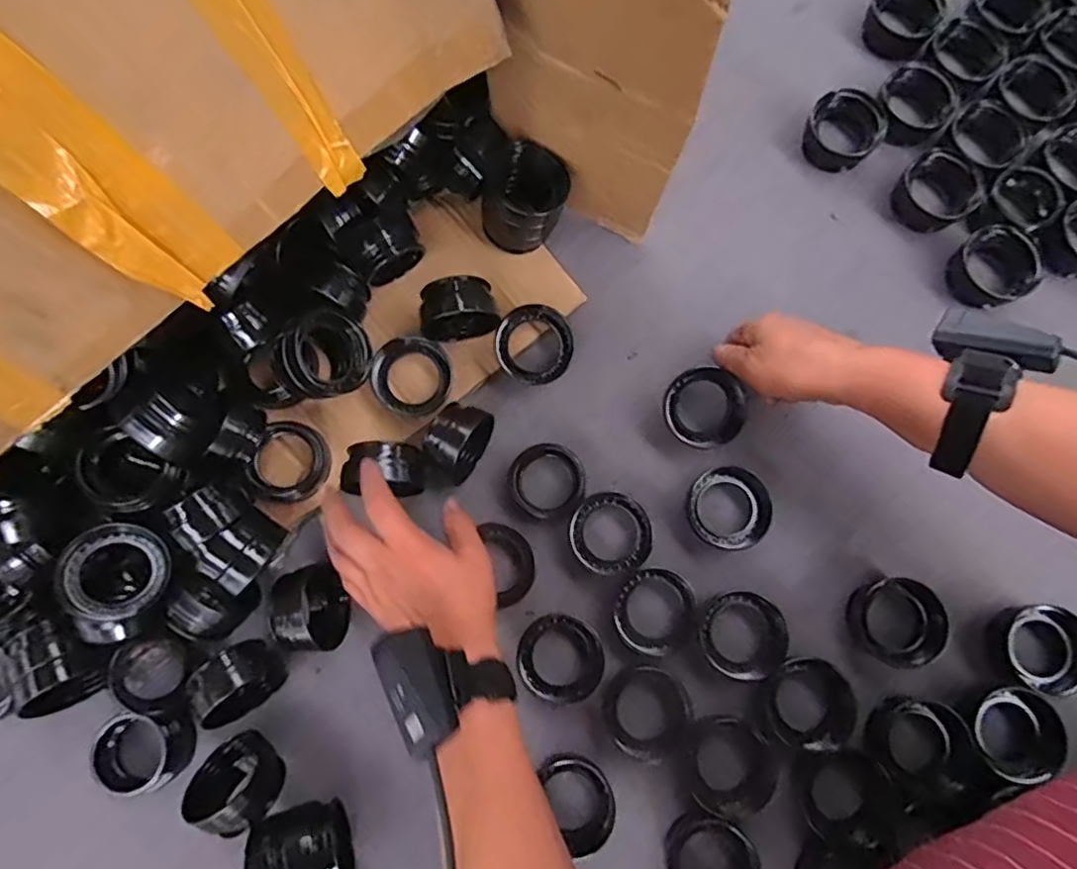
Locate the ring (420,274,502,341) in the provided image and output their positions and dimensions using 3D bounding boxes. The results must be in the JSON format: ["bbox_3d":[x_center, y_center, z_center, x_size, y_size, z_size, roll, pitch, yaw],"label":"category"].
[{"bbox_3d":[-0.067,-0.106,0.536,0.067,0.054,0.044,-9,78,-1],"label":"ring"}]

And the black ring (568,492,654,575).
[{"bbox_3d":[0.061,0.085,0.526,0.068,0.028,0.066,0,78,0],"label":"black ring"}]

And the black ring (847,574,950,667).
[{"bbox_3d":[0.288,0.153,0.502,0.073,0.034,0.068,-18,78,-3],"label":"black ring"}]

